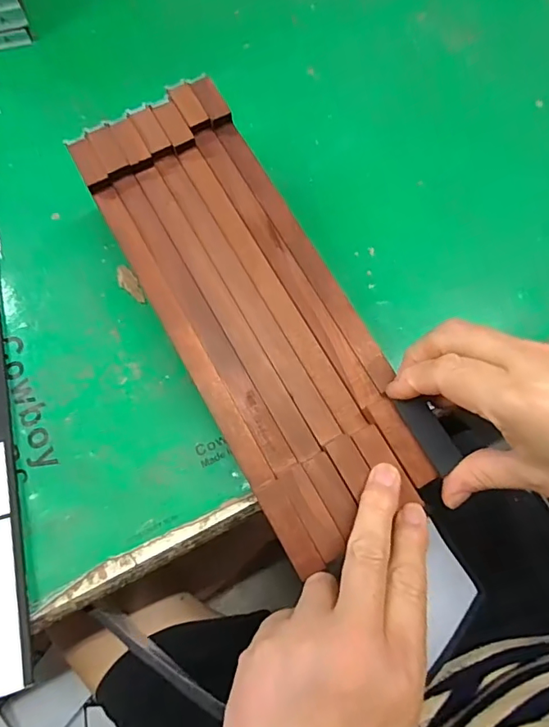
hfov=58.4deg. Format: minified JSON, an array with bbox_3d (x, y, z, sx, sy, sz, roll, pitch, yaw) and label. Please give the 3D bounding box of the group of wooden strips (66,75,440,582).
[{"bbox_3d":[-0.014,-0.039,0.296,0.108,0.015,0.290,-26,78,-8],"label":"group of wooden strips"}]

